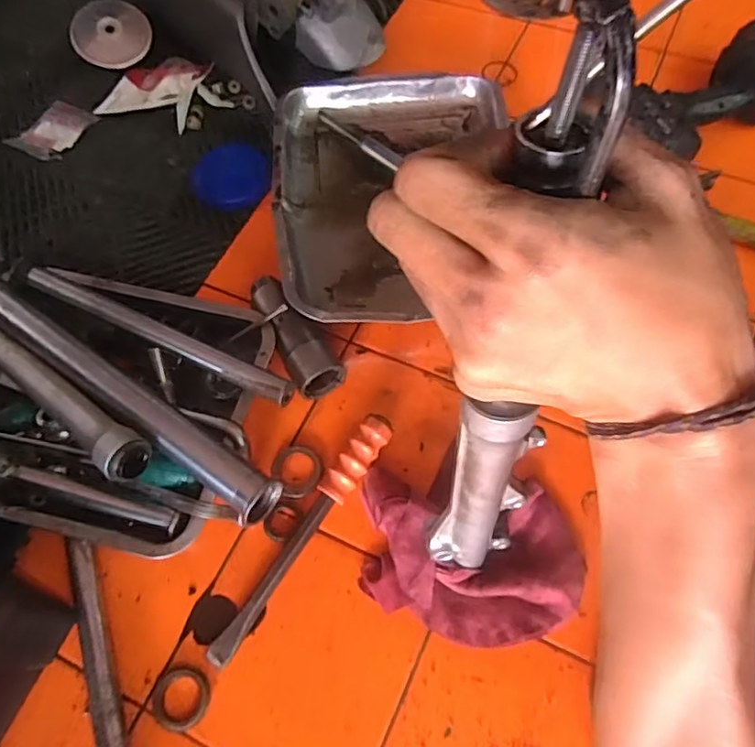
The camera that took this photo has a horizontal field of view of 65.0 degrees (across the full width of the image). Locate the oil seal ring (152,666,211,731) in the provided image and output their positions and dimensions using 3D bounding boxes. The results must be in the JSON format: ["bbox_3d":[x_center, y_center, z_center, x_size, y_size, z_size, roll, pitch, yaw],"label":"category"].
[{"bbox_3d":[-0.171,0.284,0.518,0.050,0.004,0.048,-1,64,2],"label":"oil seal ring"}]

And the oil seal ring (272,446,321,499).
[{"bbox_3d":[-0.081,0.098,0.602,0.048,0.006,0.056,-31,67,-12],"label":"oil seal ring"}]

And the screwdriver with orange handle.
[{"bbox_3d":[-0.068,0.150,0.553,0.028,0.033,0.260,31,70,16],"label":"screwdriver with orange handle"}]

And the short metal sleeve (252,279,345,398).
[{"bbox_3d":[-0.094,-0.045,0.643,0.051,0.055,0.147,-30,66,-11],"label":"short metal sleeve"}]

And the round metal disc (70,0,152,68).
[{"bbox_3d":[-0.399,-0.512,0.881,0.133,0.023,0.110,41,76,15],"label":"round metal disc"}]

